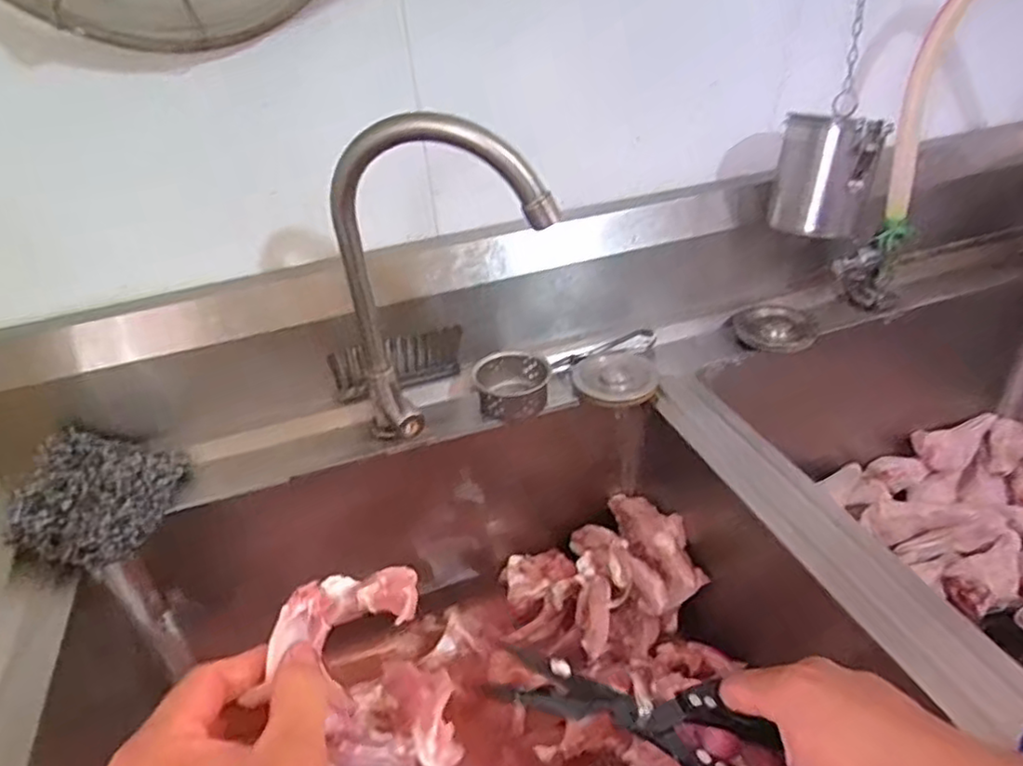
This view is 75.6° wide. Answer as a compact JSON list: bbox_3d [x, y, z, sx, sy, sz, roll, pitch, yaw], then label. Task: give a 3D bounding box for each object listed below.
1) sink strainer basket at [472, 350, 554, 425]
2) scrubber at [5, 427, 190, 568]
[{"bbox_3d":[0.003,0.003,0.638,0.071,0.041,0.071,-9,34,-5],"label":"sink strainer basket"},{"bbox_3d":[-0.334,0.089,0.539,0.095,0.058,0.107,-3,33,3],"label":"scrubber"}]

